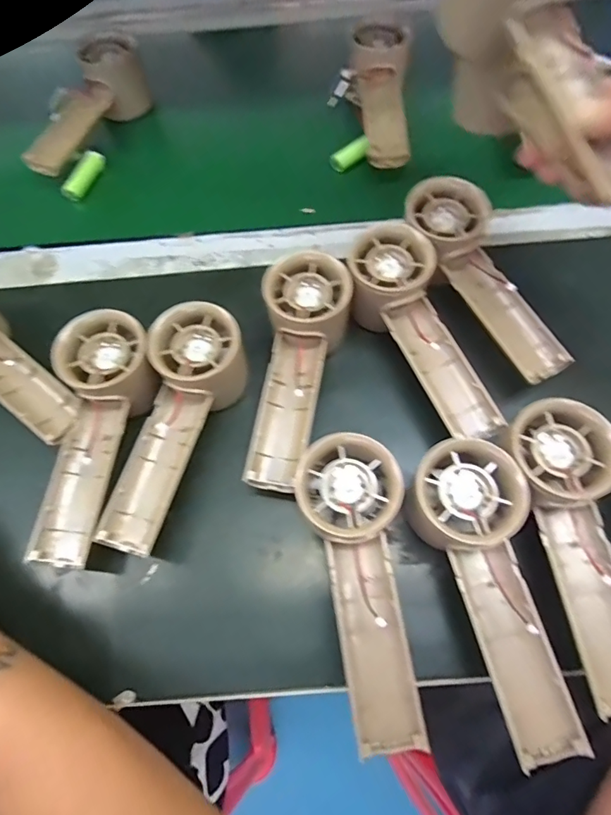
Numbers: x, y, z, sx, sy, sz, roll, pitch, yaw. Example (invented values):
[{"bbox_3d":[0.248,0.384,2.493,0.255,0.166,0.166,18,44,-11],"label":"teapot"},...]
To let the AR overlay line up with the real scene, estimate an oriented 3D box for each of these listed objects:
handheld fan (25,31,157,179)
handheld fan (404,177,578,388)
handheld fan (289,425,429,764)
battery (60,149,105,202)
[{"bbox_3d":[-0.207,-0.278,0.427,0.055,0.051,0.159,26,72,12],"label":"handheld fan"},{"bbox_3d":[0.125,-0.091,0.320,0.053,0.030,0.160,-27,82,-7],"label":"handheld fan"},{"bbox_3d":[0.028,0.092,0.240,0.053,0.026,0.154,-6,69,1],"label":"handheld fan"},{"bbox_3d":[-0.203,-0.213,0.414,0.016,0.013,0.057,16,71,9],"label":"battery"}]

